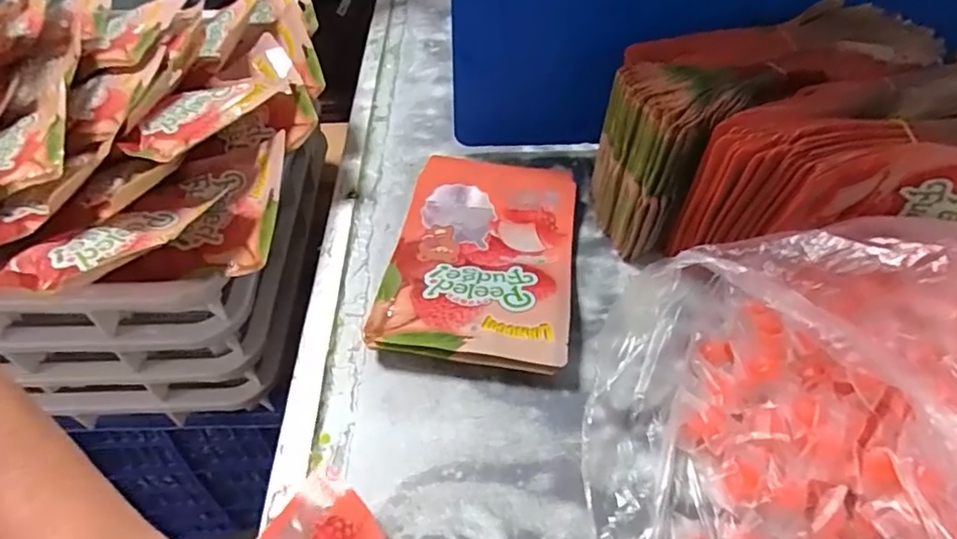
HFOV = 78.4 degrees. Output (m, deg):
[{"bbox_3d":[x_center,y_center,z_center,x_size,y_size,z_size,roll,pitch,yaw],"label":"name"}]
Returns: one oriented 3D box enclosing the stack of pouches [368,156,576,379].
[{"bbox_3d":[0.004,-0.020,0.548,0.159,0.029,0.256,6,49,5],"label":"stack of pouches"}]

